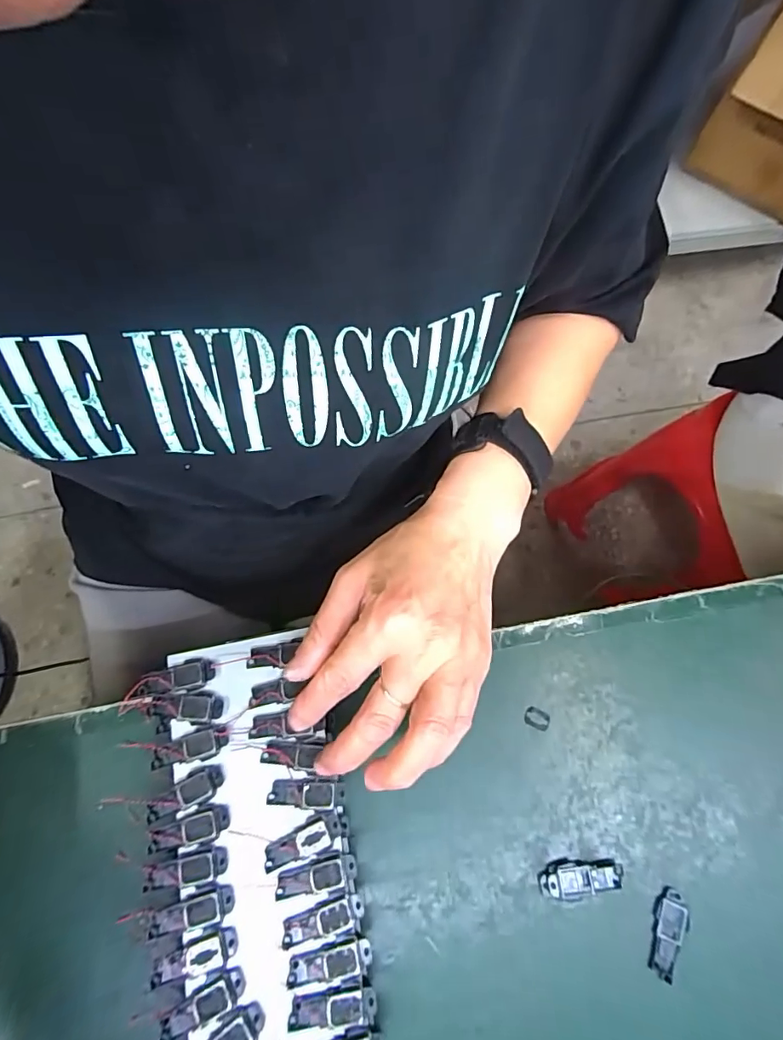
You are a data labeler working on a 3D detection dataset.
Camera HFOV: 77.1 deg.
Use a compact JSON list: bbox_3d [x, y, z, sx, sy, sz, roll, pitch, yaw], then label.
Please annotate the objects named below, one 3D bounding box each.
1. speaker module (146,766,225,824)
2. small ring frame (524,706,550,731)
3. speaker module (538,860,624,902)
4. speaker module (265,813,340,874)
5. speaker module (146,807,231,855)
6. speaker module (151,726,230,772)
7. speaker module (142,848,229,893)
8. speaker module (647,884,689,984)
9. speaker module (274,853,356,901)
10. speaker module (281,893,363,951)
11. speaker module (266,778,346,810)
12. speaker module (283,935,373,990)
[{"bbox_3d":[-0.107,0.141,0.252,0.039,0.004,0.014,-22,72,-10],"label":"speaker module"},{"bbox_3d":[0.086,0.118,0.290,0.015,0.004,0.011,24,70,6],"label":"small ring frame"},{"bbox_3d":[0.102,0.193,0.262,0.044,0.004,0.016,0,69,-3],"label":"speaker module"},{"bbox_3d":[-0.045,0.163,0.248,0.040,0.004,0.013,-24,72,-11],"label":"speaker module"},{"bbox_3d":[-0.103,0.156,0.247,0.040,0.004,0.014,-12,70,-7],"label":"speaker module"},{"bbox_3d":[-0.107,0.120,0.260,0.039,0.004,0.014,-10,70,-7],"label":"speaker module"},{"bbox_3d":[-0.102,0.173,0.242,0.040,0.004,0.014,-10,70,-6],"label":"speaker module"},{"bbox_3d":[0.145,0.215,0.255,0.016,0.004,0.039,23,70,6],"label":"speaker module"},{"bbox_3d":[-0.038,0.177,0.243,0.040,0.004,0.014,-14,71,-8],"label":"speaker module"},{"bbox_3d":[-0.033,0.194,0.237,0.039,0.004,0.013,-13,70,-8],"label":"speaker module"},{"bbox_3d":[-0.044,0.142,0.255,0.039,0.004,0.014,1,69,-2],"label":"speaker module"},{"bbox_3d":[-0.029,0.209,0.231,0.039,0.004,0.014,-10,70,-6],"label":"speaker module"}]

